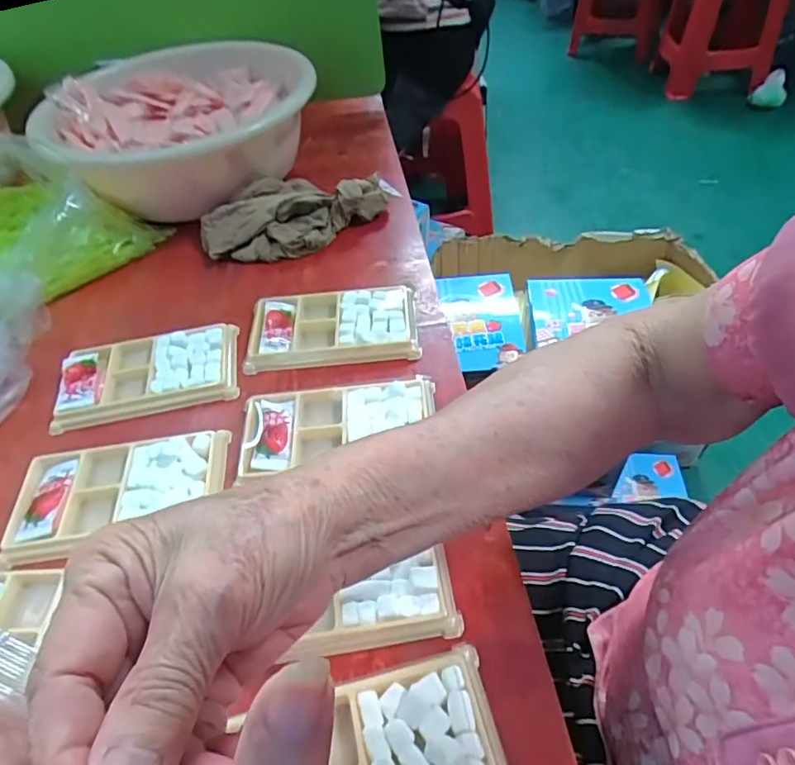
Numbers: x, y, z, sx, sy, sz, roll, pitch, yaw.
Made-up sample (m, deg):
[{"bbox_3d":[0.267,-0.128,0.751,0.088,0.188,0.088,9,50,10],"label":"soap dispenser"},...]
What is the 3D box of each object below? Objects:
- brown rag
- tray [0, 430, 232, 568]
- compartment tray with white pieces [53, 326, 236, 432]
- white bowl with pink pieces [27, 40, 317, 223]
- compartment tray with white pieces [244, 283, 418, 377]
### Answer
[{"bbox_3d":[-0.098,-0.165,0.539,0.182,0.041,0.092,-28,52,-17],"label":"brown rag"},{"bbox_3d":[-0.182,0.072,0.362,0.130,0.011,0.077,-8,49,0],"label":"tray"},{"bbox_3d":[-0.194,-0.010,0.431,0.133,0.014,0.076,-13,49,-5],"label":"compartment tray with white pieces"},{"bbox_3d":[-0.226,-0.271,0.604,0.265,0.102,0.249,-3,49,4],"label":"white bowl with pink pieces"},{"bbox_3d":[-0.054,-0.047,0.450,0.136,0.013,0.076,-6,49,1],"label":"compartment tray with white pieces"}]

